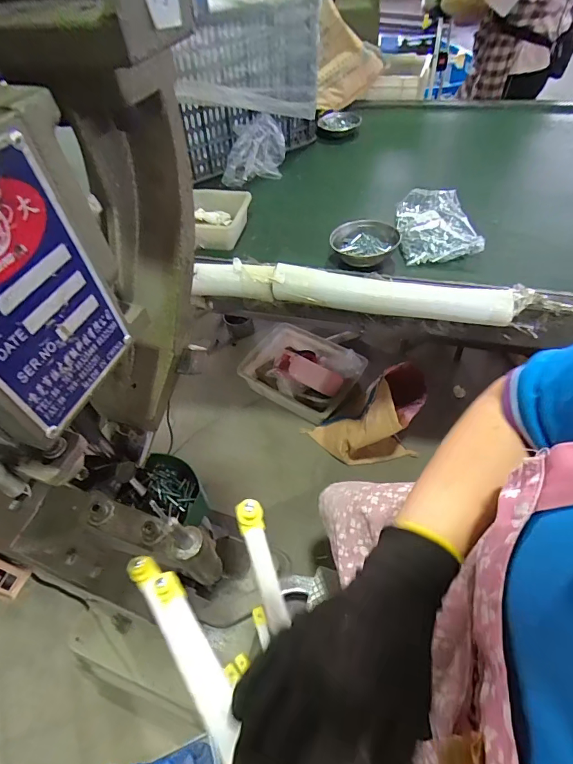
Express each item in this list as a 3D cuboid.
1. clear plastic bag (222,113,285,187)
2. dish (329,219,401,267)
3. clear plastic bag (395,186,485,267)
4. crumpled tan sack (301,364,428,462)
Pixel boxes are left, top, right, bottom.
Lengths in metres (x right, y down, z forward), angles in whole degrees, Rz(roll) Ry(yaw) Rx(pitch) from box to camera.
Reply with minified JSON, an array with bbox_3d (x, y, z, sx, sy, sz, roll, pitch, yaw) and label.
[{"bbox_3d":[-0.093,-0.663,1.151,0.205,0.148,0.110,-12,51,-4],"label":"clear plastic bag"},{"bbox_3d":[0.176,-0.312,0.907,0.153,0.043,0.128,4,52,9],"label":"dish"},{"bbox_3d":[0.353,-0.379,0.966,0.177,0.051,0.263,-4,51,3],"label":"clear plastic bag"},{"bbox_3d":[0.315,0.139,1.417,0.409,0.332,0.273,-18,51,-9],"label":"crumpled tan sack"}]

